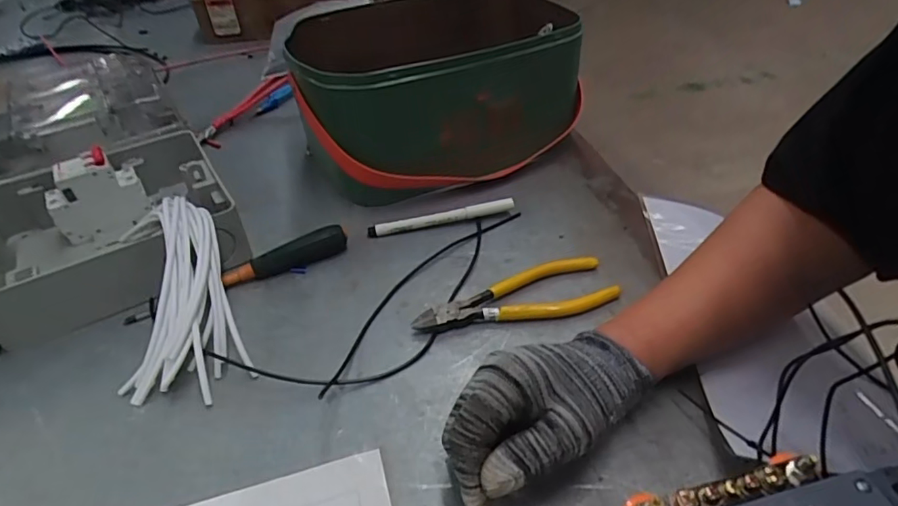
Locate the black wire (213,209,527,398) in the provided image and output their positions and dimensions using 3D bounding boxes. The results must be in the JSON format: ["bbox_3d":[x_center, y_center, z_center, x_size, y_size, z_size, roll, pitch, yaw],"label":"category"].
[{"bbox_3d":[-0.027,0.036,0.423,0.297,0.018,0.091,-31,47,-29],"label":"black wire"}]

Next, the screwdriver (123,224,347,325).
[{"bbox_3d":[-0.182,0.016,0.457,0.187,0.023,0.023,-21,43,-20],"label":"screwdriver"}]

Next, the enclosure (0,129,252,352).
[{"bbox_3d":[-0.312,-0.029,0.479,0.206,0.071,0.186,-25,45,-23],"label":"enclosure"}]

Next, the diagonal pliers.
[{"bbox_3d":[0.054,0.038,0.422,0.164,0.014,0.052,-14,41,-12],"label":"diagonal pliers"}]

